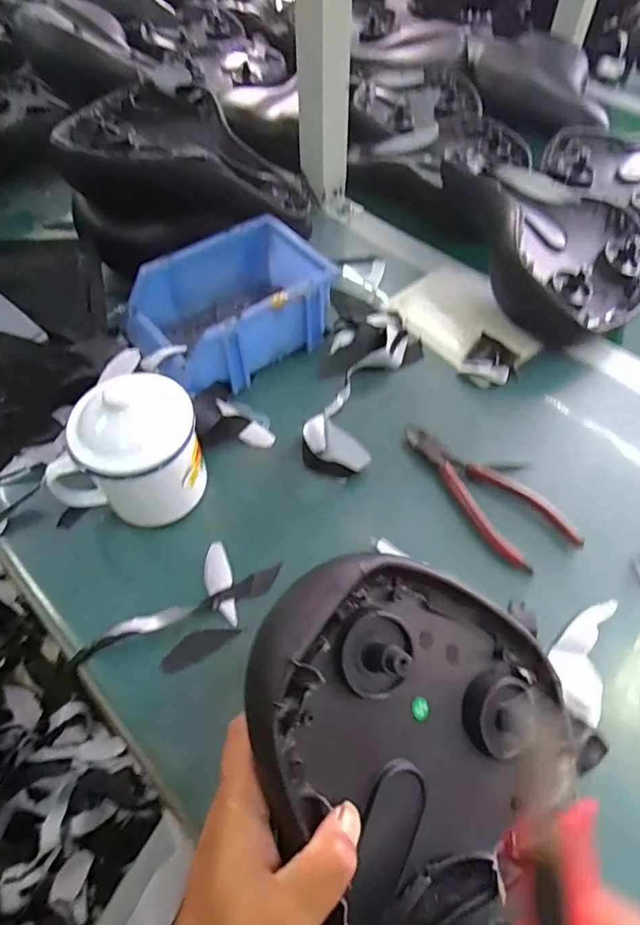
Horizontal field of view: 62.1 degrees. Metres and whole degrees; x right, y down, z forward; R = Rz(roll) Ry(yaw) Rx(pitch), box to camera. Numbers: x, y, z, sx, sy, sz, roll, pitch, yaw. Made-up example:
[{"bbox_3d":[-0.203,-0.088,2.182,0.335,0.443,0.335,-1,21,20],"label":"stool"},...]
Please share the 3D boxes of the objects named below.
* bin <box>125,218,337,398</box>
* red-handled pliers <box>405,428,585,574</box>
[{"bbox_3d":[-0.082,-0.141,0.500,0.181,0.078,0.121,-34,61,-19],"label":"bin"},{"bbox_3d":[0.130,0.018,0.423,0.064,0.008,0.151,-30,60,-18],"label":"red-handled pliers"}]

